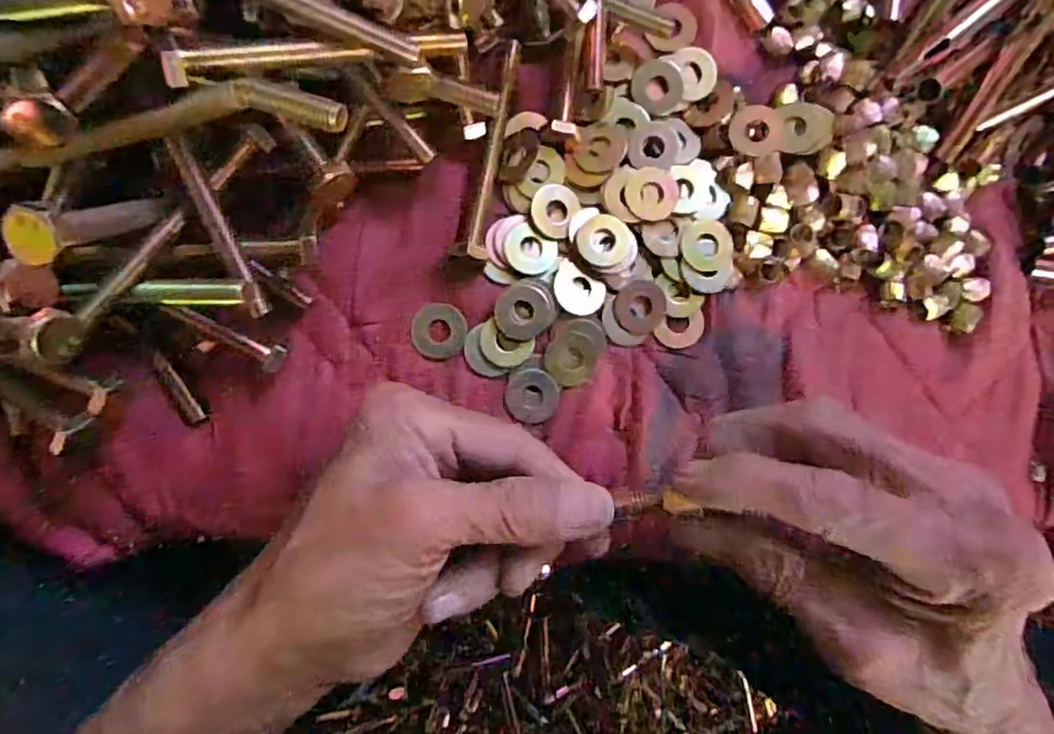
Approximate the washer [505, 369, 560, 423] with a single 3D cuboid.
[{"bbox_3d":[0.002,0.014,0.285,0.025,0.004,0.024,1,85,-6],"label":"washer"}]

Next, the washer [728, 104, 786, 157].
[{"bbox_3d":[0.108,-0.111,0.292,0.024,0.004,0.026,-2,79,10],"label":"washer"}]

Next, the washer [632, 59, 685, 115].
[{"bbox_3d":[0.061,-0.131,0.290,0.023,0.004,0.025,-1,97,-7],"label":"washer"}]

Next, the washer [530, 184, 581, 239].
[{"bbox_3d":[0.013,-0.071,0.284,0.021,0.004,0.024,27,78,-15],"label":"washer"}]

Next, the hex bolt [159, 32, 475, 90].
[{"bbox_3d":[-0.067,-0.107,0.214,0.105,0.007,0.011,-21,99,-29],"label":"hex bolt"}]

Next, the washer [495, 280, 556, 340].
[{"bbox_3d":[-0.001,-0.025,0.281,0.026,0.004,0.026,0,89,-8],"label":"washer"}]

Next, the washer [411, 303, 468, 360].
[{"bbox_3d":[-0.039,-0.016,0.280,0.024,0.004,0.024,0,89,-8],"label":"washer"}]

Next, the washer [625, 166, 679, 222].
[{"bbox_3d":[0.057,-0.079,0.284,0.025,0.004,0.024,0,89,-8],"label":"washer"}]

